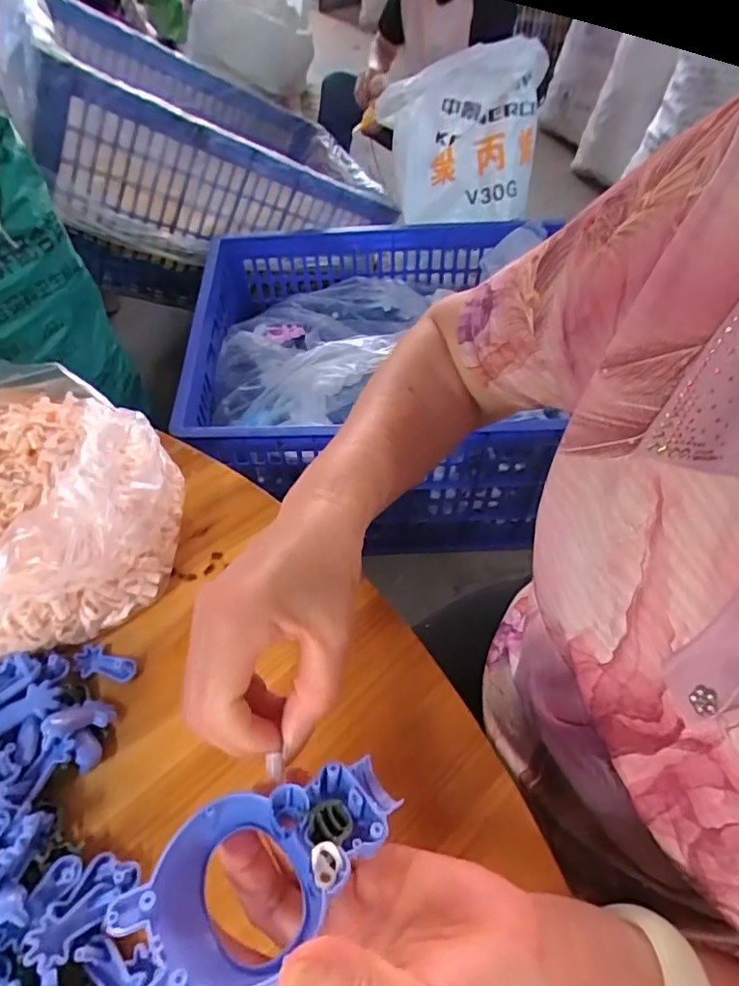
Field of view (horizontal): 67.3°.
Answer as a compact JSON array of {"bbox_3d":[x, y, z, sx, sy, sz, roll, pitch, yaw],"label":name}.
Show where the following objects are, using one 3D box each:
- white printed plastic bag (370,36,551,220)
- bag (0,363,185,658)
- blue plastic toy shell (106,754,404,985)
[{"bbox_3d":[0.199,-0.794,1.213,0.345,0.285,0.190,-1,54,2],"label":"white printed plastic bag"},{"bbox_3d":[-0.224,-0.001,0.359,0.182,0.092,0.205,-17,55,-10],"label":"bag"},{"bbox_3d":[-0.037,0.137,0.206,0.101,0.025,0.054,-20,54,-33],"label":"blue plastic toy shell"}]

